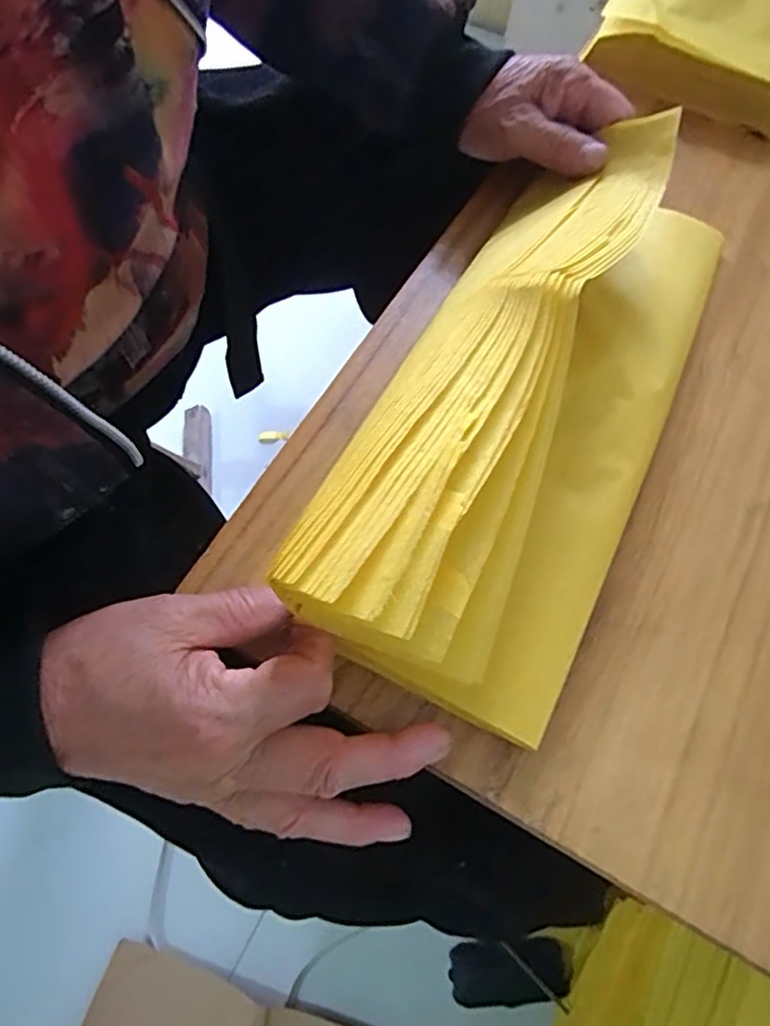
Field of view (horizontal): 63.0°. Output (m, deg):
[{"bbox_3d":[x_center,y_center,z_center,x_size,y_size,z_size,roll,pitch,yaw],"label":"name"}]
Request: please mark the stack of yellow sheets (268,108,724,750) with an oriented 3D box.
[{"bbox_3d":[0.075,-0.059,0.288,0.122,0.075,0.301,30,63,9],"label":"stack of yellow sheets"}]

